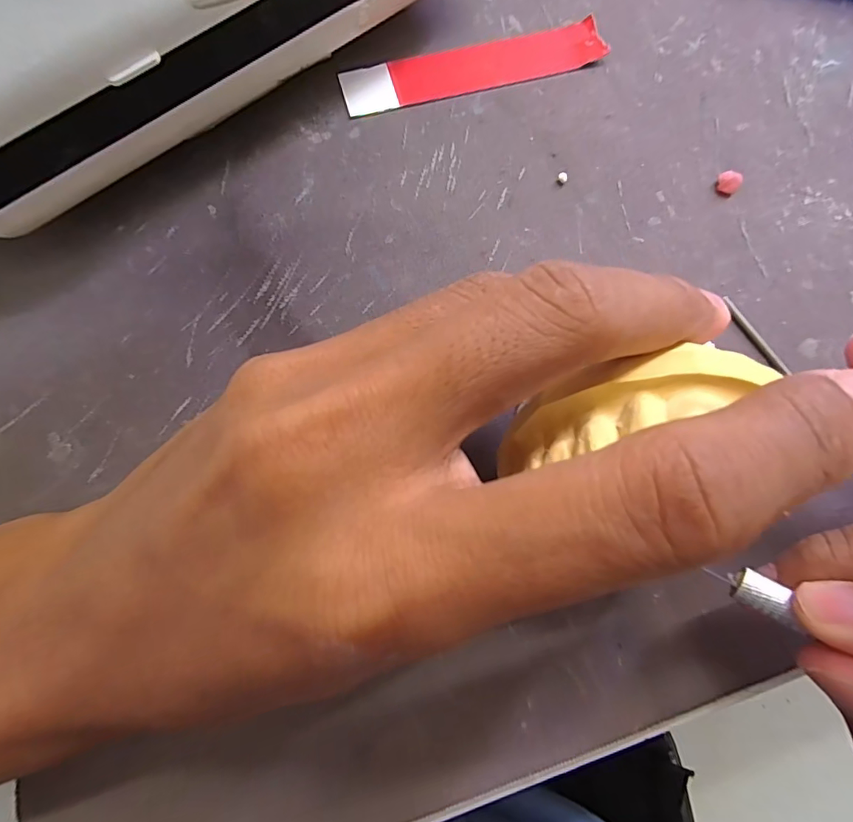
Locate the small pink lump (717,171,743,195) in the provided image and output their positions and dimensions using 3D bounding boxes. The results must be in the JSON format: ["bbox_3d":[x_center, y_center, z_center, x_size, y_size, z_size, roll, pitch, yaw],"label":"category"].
[{"bbox_3d":[0.109,-0.082,0.161,0.008,0.005,0.006,44,81,8],"label":"small pink lump"}]

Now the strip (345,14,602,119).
[{"bbox_3d":[0.018,-0.133,0.171,0.101,0.004,0.021,-15,79,-3],"label":"strip"}]

